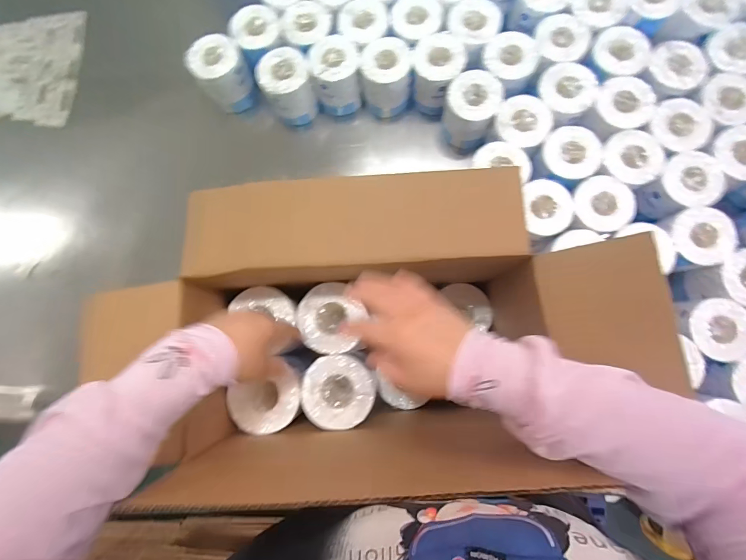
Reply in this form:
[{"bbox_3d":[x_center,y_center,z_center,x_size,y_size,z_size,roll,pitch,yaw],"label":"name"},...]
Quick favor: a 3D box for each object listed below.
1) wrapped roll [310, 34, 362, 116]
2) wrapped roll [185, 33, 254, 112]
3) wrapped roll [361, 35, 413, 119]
[{"bbox_3d":[-0.071,-0.418,0.745,0.088,0.114,0.095,0,81,3],"label":"wrapped roll"},{"bbox_3d":[-0.314,-0.432,0.760,0.102,0.101,0.106,-38,81,-3],"label":"wrapped roll"},{"bbox_3d":[0.027,-0.408,0.742,0.097,0.119,0.097,4,82,4],"label":"wrapped roll"}]

